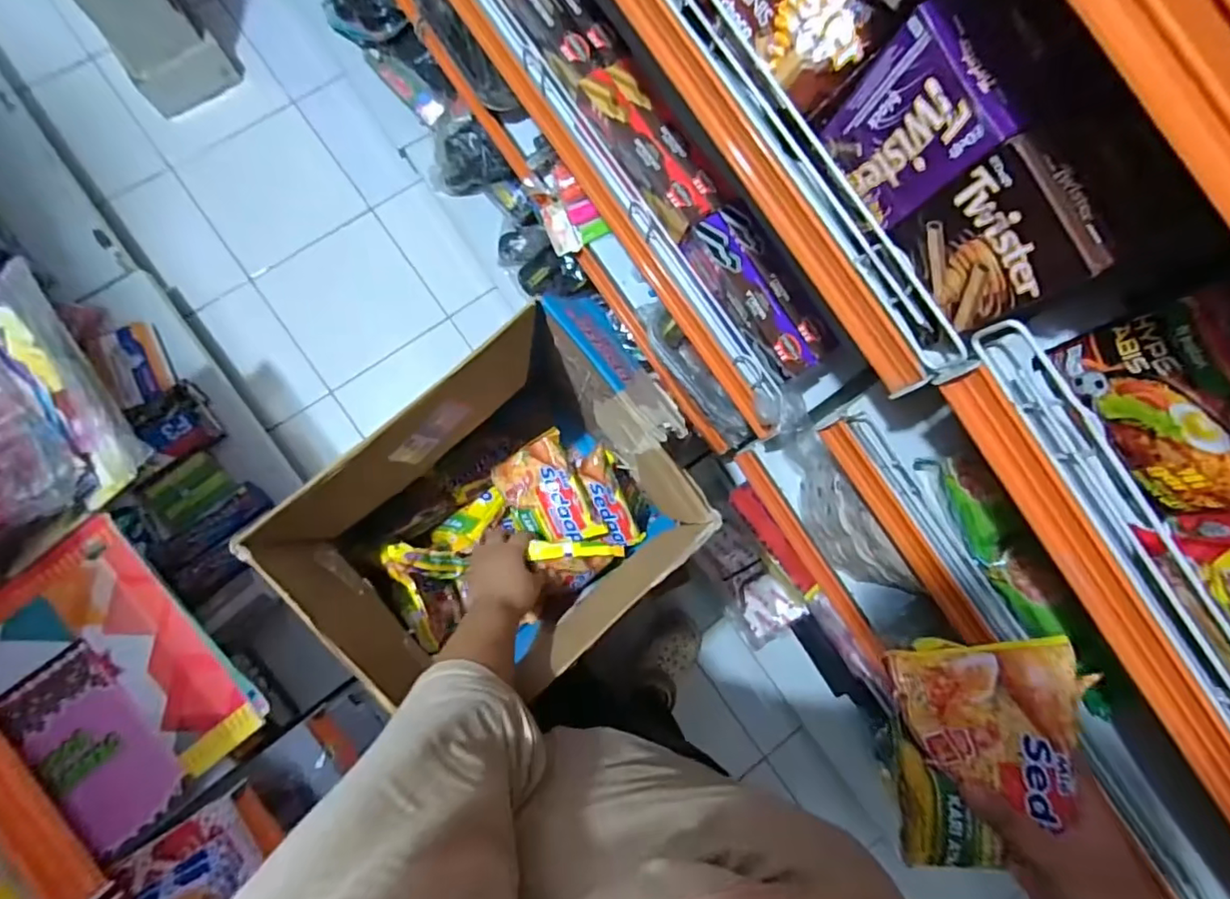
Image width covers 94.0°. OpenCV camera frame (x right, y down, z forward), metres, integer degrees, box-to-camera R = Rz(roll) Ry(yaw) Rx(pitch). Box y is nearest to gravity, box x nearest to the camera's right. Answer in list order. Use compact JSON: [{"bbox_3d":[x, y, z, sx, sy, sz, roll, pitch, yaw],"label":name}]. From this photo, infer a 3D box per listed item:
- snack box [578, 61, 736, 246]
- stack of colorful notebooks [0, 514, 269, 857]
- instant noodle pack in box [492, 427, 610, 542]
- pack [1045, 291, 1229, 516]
[{"bbox_3d":[0.044,-0.360,0.692,0.076,0.049,0.211,-37,89,-9],"label":"snack box"},{"bbox_3d":[-0.576,0.262,0.655,0.228,0.038,0.305,-41,90,-9],"label":"stack of colorful notebooks"},{"bbox_3d":[-0.086,0.058,0.721,0.101,0.030,0.138,-25,85,14],"label":"instant noodle pack in box"},{"bbox_3d":[0.336,-0.021,0.341,0.033,0.078,0.126,-34,89,-9],"label":"pack"}]

